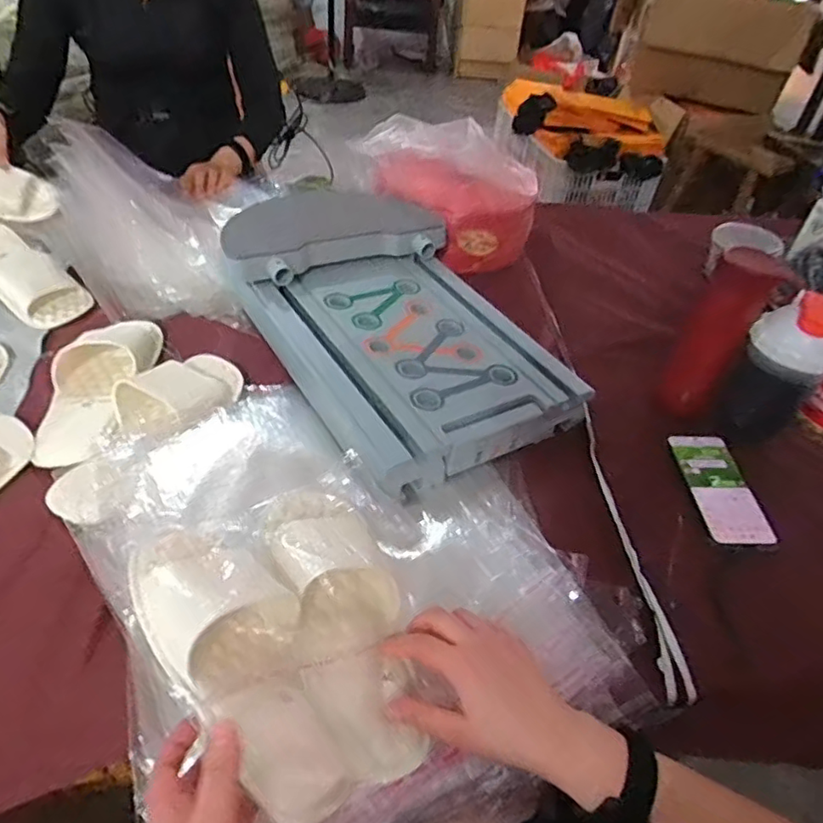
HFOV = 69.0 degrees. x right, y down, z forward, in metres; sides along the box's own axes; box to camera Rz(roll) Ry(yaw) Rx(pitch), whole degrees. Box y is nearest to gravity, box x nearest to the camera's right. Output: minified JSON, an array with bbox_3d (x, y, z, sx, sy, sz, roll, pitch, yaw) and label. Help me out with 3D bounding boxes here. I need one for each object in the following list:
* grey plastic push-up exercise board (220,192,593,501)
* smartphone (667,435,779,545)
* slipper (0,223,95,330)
[{"bbox_3d":[-0.027,-0.137,0.774,0.308,0.109,0.481,-20,50,-26],"label":"grey plastic push-up exercise board"},{"bbox_3d":[0.351,0.084,0.680,0.070,0.005,0.150,4,44,-4],"label":"smartphone"},{"bbox_3d":[-0.558,-0.200,0.855,0.236,0.048,0.089,32,48,23],"label":"slipper"}]

